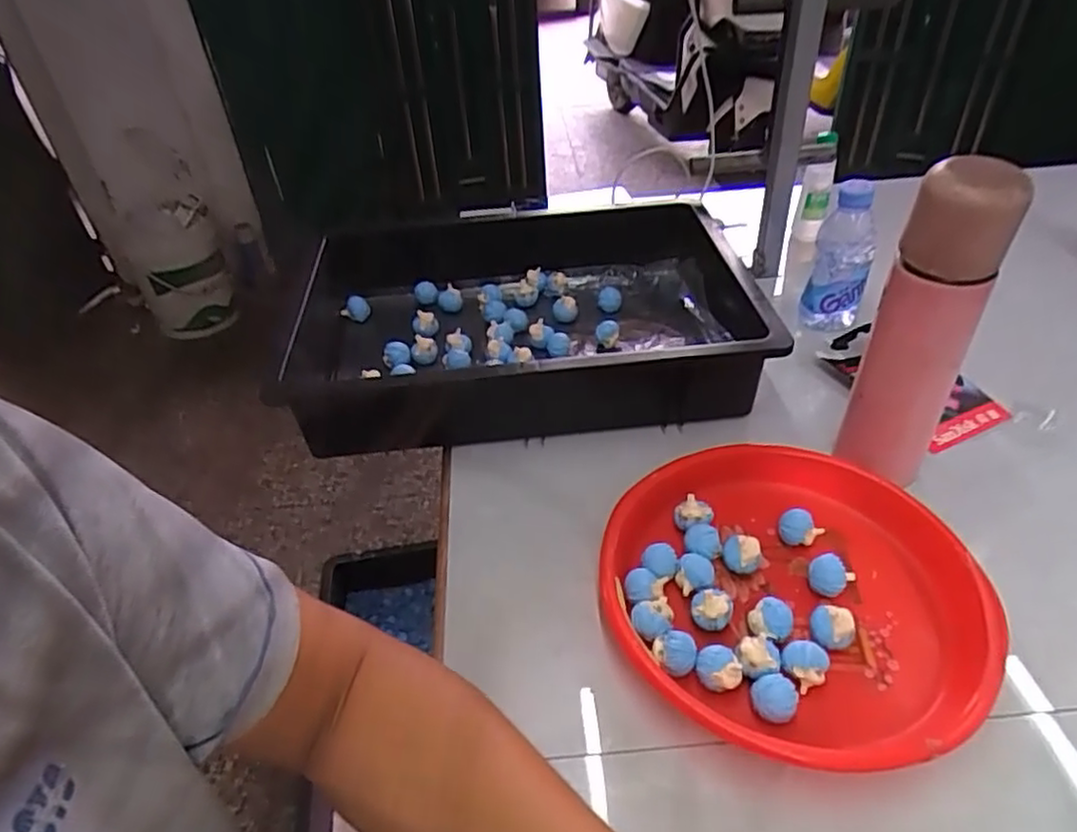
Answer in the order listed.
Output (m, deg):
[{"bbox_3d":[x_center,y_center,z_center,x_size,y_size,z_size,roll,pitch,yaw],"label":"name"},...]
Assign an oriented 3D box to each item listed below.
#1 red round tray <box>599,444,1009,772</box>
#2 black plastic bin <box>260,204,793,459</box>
[{"bbox_3d":[0.175,0.121,0.481,0.248,0.039,0.246,-2,40,2],"label":"red round tray"},{"bbox_3d":[-0.016,-0.104,0.723,0.464,0.096,0.327,-5,40,-2],"label":"black plastic bin"}]

